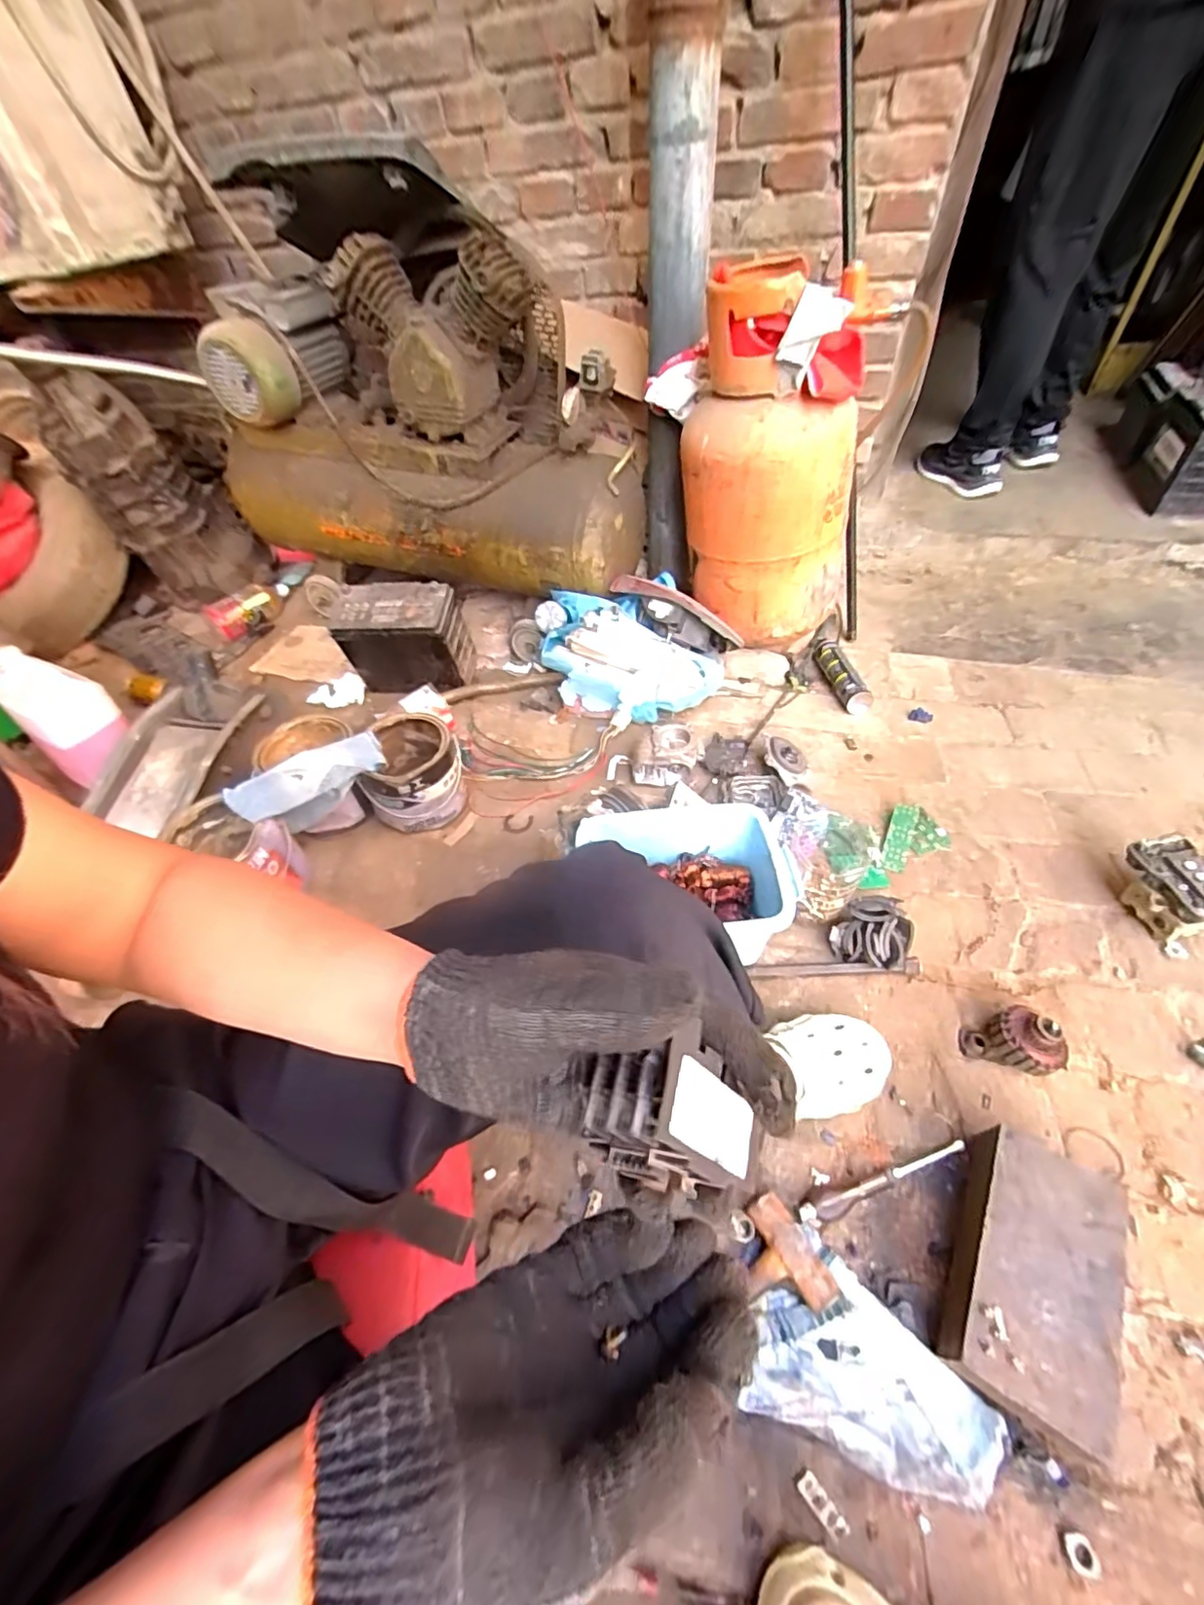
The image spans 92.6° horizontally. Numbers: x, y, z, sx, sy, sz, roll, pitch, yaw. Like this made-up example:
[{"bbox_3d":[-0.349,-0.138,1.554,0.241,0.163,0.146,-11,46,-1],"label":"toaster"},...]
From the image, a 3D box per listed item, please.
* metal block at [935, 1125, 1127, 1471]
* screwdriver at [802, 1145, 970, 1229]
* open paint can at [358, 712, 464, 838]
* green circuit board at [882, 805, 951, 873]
[{"bbox_3d":[0.407,0.444,0.542,0.113,0.058,0.213,23,55,23],"label":"metal block"},{"bbox_3d":[0.304,0.407,0.618,0.196,0.020,0.023,-18,49,-10],"label":"screwdriver"},{"bbox_3d":[-0.315,-0.051,0.979,0.153,0.129,0.159,-15,49,-8],"label":"open paint can"},{"bbox_3d":[0.496,0.058,0.907,0.084,0.007,0.135,19,53,21],"label":"green circuit board"}]

